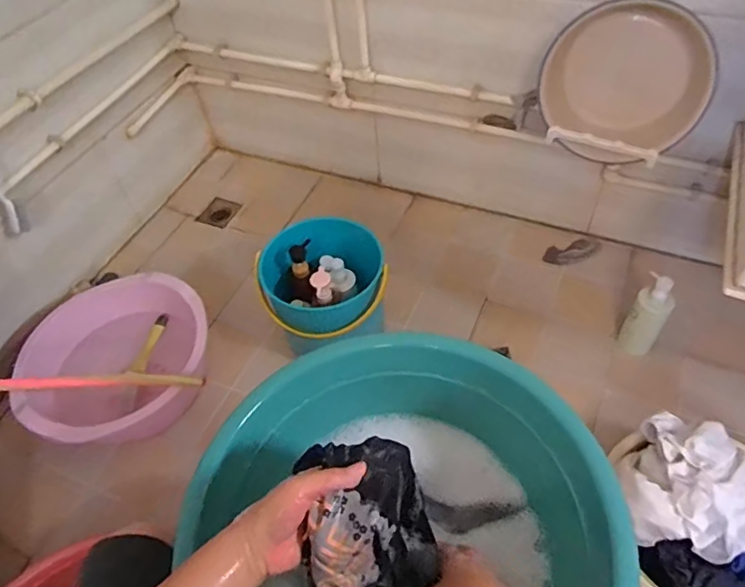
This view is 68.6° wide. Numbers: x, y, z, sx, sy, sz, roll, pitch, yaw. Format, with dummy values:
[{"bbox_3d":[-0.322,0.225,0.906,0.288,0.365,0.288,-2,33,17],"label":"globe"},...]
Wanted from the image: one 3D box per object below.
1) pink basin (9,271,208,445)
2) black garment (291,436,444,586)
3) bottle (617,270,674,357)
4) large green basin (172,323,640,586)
[{"bbox_3d":[-0.522,0.153,1.161,0.367,0.194,0.353,-2,52,3],"label":"pink basin"},{"bbox_3d":[-0.011,0.223,0.513,0.131,0.176,0.117,-23,53,-13],"label":"black garment"},{"bbox_3d":[0.581,0.057,1.160,0.072,0.206,0.074,26,58,23],"label":"bottle"},{"bbox_3d":[0.026,0.262,0.584,0.389,0.159,0.403,-2,52,3],"label":"large green basin"}]

